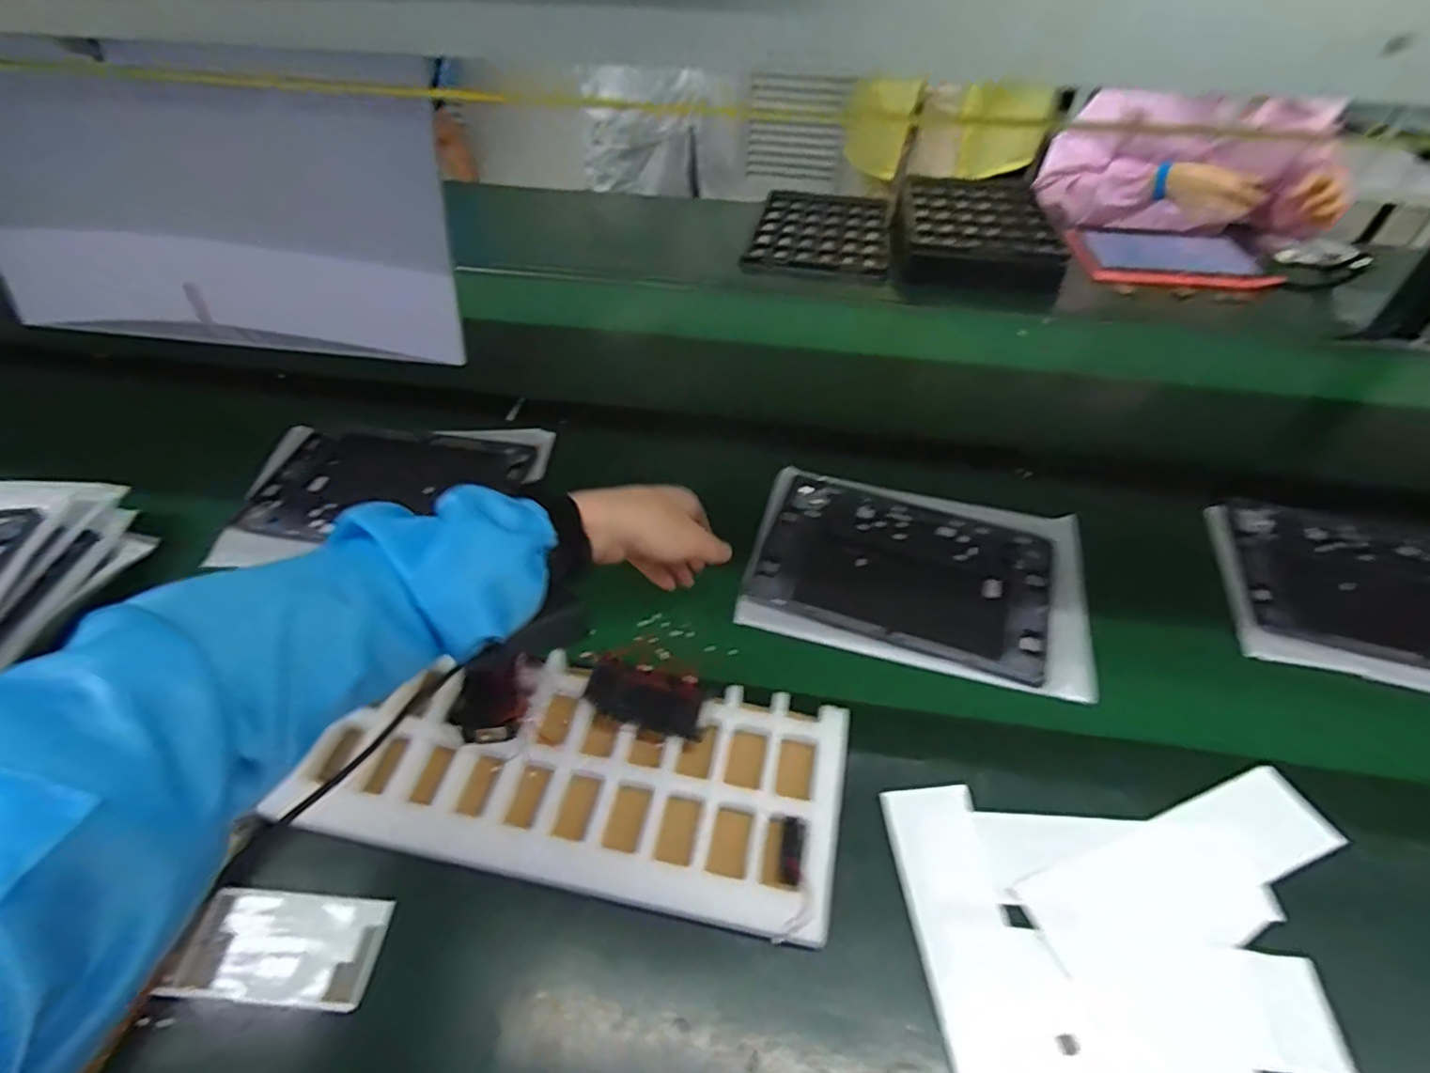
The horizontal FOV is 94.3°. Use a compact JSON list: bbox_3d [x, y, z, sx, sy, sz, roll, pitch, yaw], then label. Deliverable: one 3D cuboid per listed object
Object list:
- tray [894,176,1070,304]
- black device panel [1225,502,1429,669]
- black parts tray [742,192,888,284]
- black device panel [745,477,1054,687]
[{"bbox_3d":[0.413,-0.499,1.081,0.241,0.068,0.314,8,47,6],"label":"tray"},{"bbox_3d":[0.616,0.046,0.599,0.252,0.014,0.182,12,49,12],"label":"black device panel"},{"bbox_3d":[0.183,-0.531,1.138,0.223,0.027,0.336,8,47,6],"label":"black parts tray"},{"bbox_3d":[0.175,0.027,0.613,0.254,0.012,0.175,15,50,15],"label":"black device panel"}]

